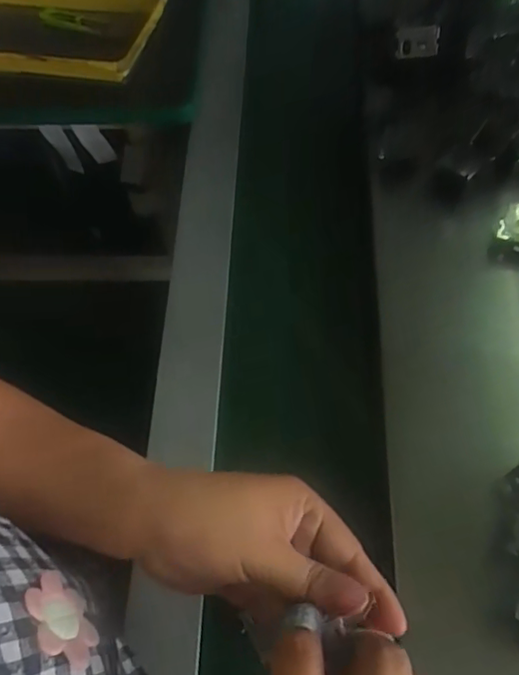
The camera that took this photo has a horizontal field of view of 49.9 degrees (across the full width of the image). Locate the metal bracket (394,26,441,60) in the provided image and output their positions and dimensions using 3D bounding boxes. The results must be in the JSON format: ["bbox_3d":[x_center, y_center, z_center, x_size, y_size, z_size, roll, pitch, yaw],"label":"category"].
[{"bbox_3d":[0.127,-0.235,0.446,0.033,0.027,0.006,1,64,9],"label":"metal bracket"}]

